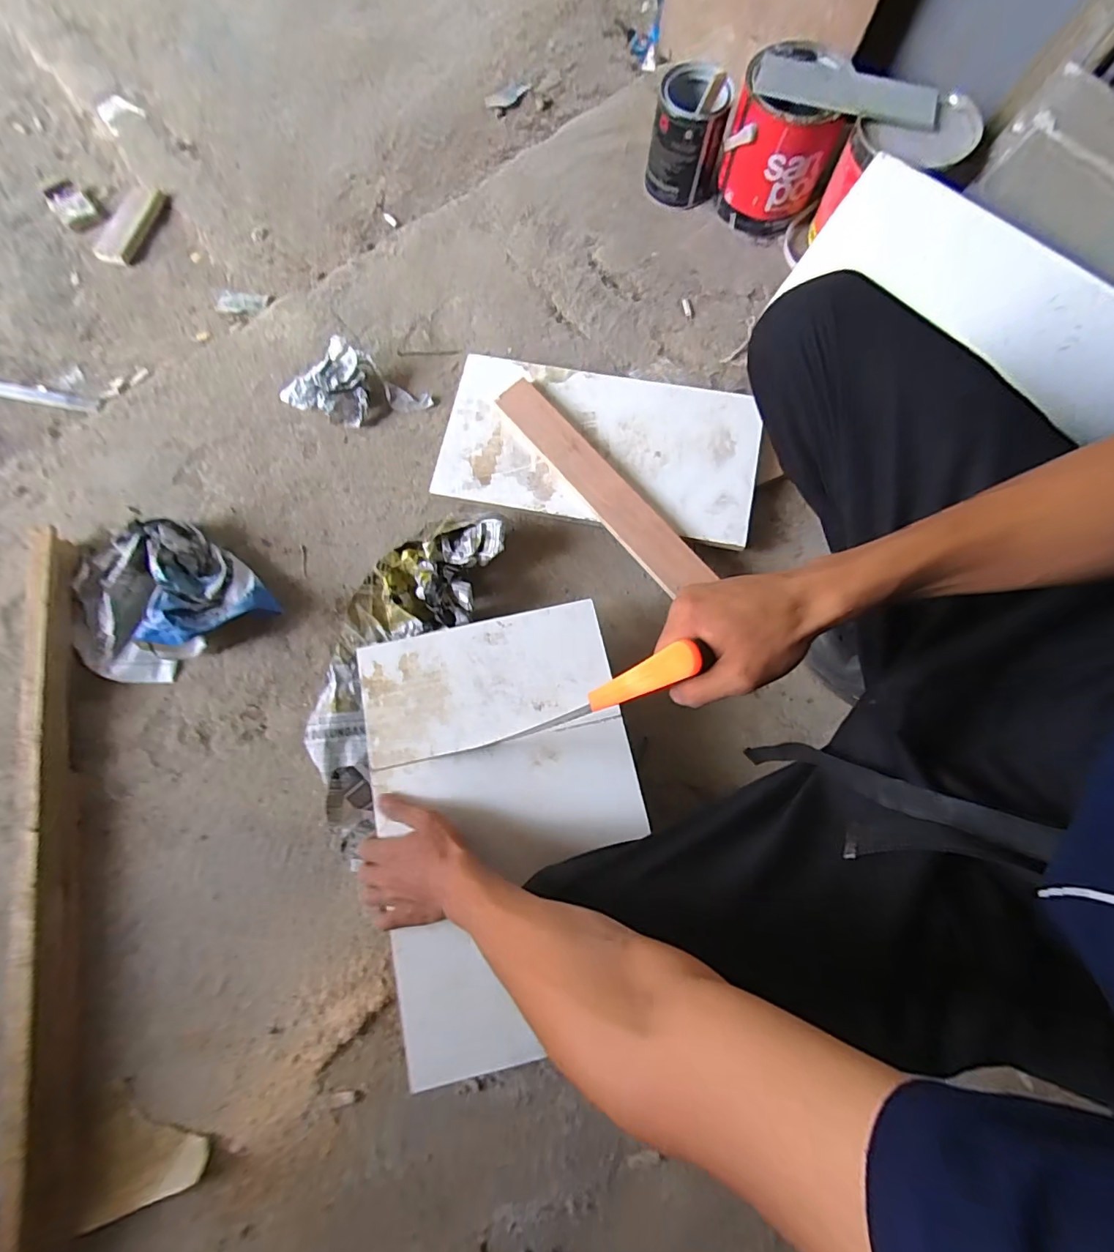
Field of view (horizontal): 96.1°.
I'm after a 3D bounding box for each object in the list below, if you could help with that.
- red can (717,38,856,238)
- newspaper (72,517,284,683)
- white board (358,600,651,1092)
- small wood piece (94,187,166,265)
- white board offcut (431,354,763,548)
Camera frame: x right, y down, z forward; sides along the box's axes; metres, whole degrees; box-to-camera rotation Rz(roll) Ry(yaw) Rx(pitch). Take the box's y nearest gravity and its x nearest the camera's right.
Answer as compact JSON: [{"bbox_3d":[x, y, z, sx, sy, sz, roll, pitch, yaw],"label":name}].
[{"bbox_3d":[0.335,-0.718,0.753,0.152,0.167,0.137,-26,78,-7],"label":"red can"},{"bbox_3d":[-0.511,-0.046,0.631,0.245,0.075,0.208,-30,79,-7],"label":"newspaper"},{"bbox_3d":[-0.047,0.196,0.512,0.265,0.025,0.420,-12,76,-2],"label":"white board"},{"bbox_3d":[-0.724,-0.684,0.849,0.068,0.021,0.168,12,77,2],"label":"small wood piece"},{"bbox_3d":[0.061,-0.263,0.691,0.422,0.013,0.251,11,80,5],"label":"white board offcut"}]

